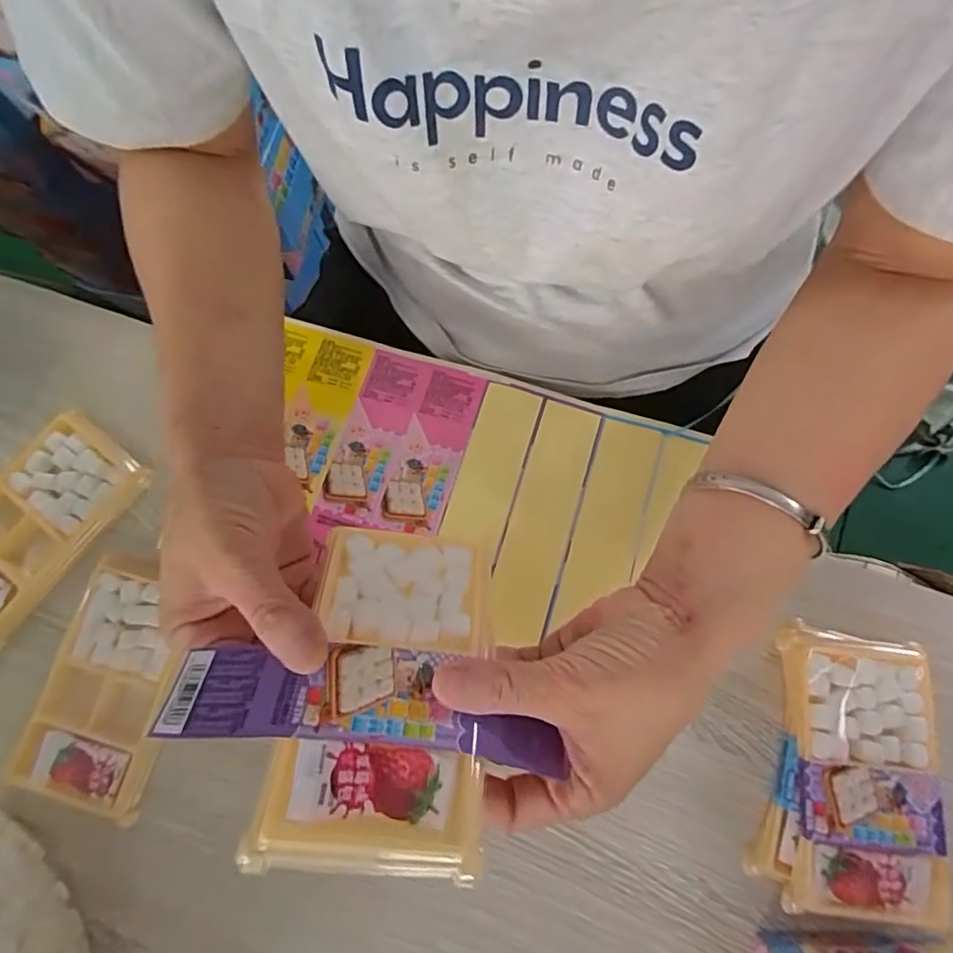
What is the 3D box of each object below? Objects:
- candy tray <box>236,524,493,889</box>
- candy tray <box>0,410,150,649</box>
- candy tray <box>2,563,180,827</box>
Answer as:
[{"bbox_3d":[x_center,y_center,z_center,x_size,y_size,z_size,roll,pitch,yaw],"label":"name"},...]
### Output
[{"bbox_3d":[-0.034,0.079,0.223,0.076,0.010,0.130,8,47,-5],"label":"candy tray"},{"bbox_3d":[-0.277,0.028,0.349,0.076,0.015,0.133,37,81,9],"label":"candy tray"},{"bbox_3d":[-0.213,0.120,0.325,0.071,0.011,0.131,12,78,4],"label":"candy tray"}]

